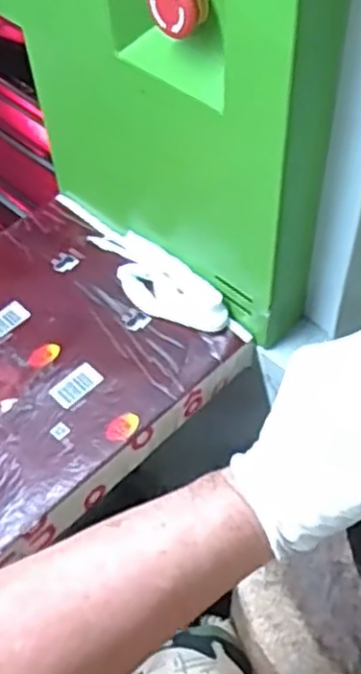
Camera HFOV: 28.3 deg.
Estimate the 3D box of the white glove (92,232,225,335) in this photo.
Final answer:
[{"bbox_3d":[-0.022,-0.048,0.602,0.145,0.022,0.048,30,59,22],"label":"white glove"}]

